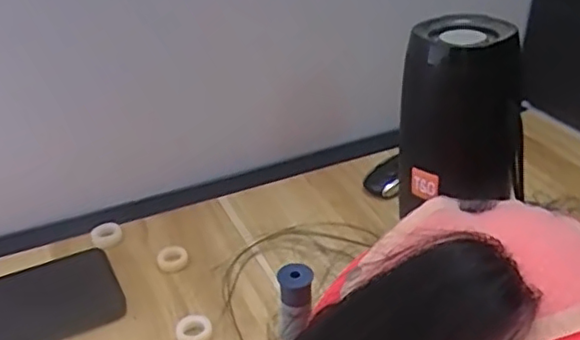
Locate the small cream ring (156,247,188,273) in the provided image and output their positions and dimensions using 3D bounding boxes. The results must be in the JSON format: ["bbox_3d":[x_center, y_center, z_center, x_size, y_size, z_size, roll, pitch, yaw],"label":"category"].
[{"bbox_3d":[-0.087,0.066,0.453,0.022,0.007,0.023,-2,31,1],"label":"small cream ring"}]

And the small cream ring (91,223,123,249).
[{"bbox_3d":[-0.144,0.050,0.482,0.023,0.006,0.024,-13,33,-17],"label":"small cream ring"}]

